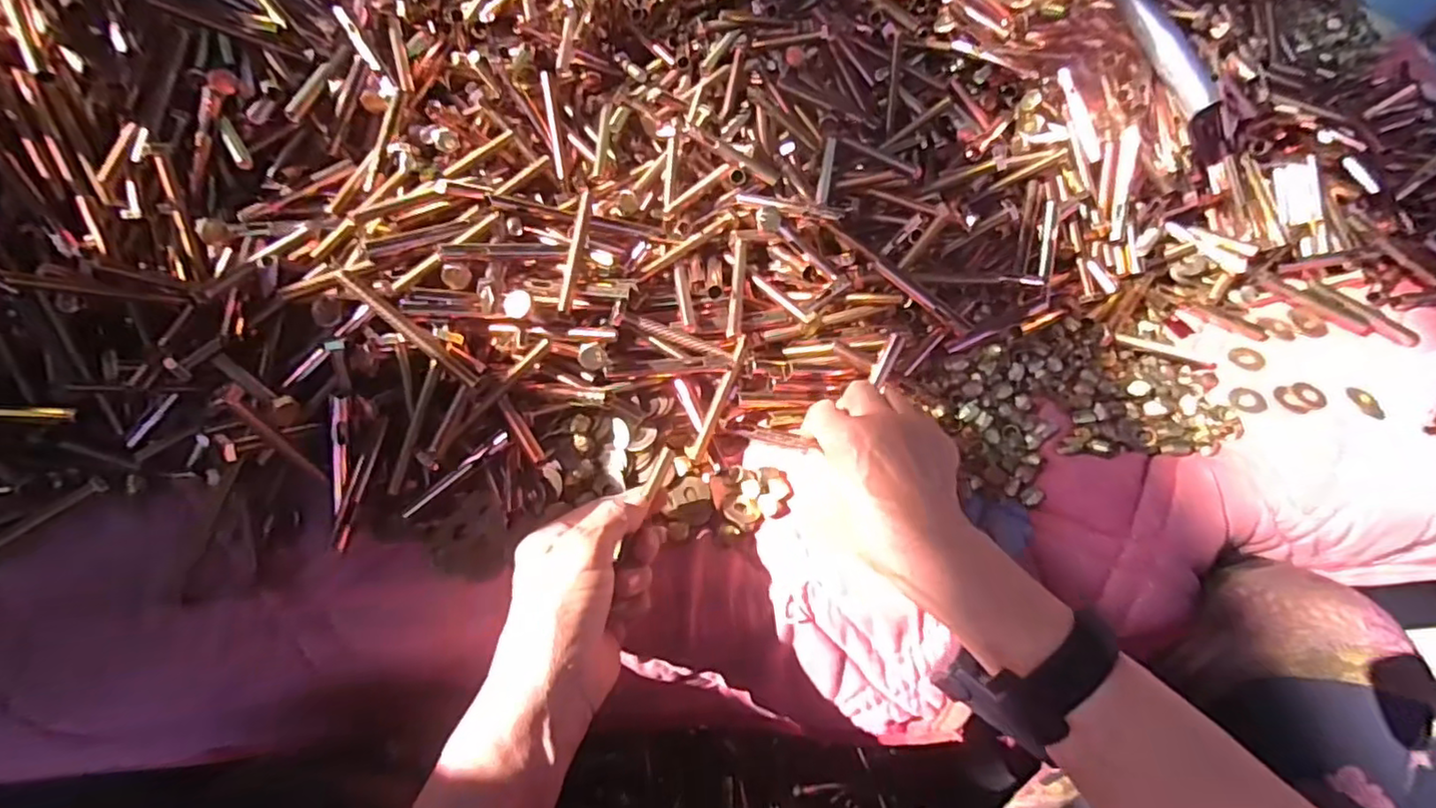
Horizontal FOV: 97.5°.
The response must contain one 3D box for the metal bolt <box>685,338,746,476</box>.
[{"bbox_3d":[0.001,-0.001,0.432,0.017,0.011,0.102,18,72,8],"label":"metal bolt"}]

